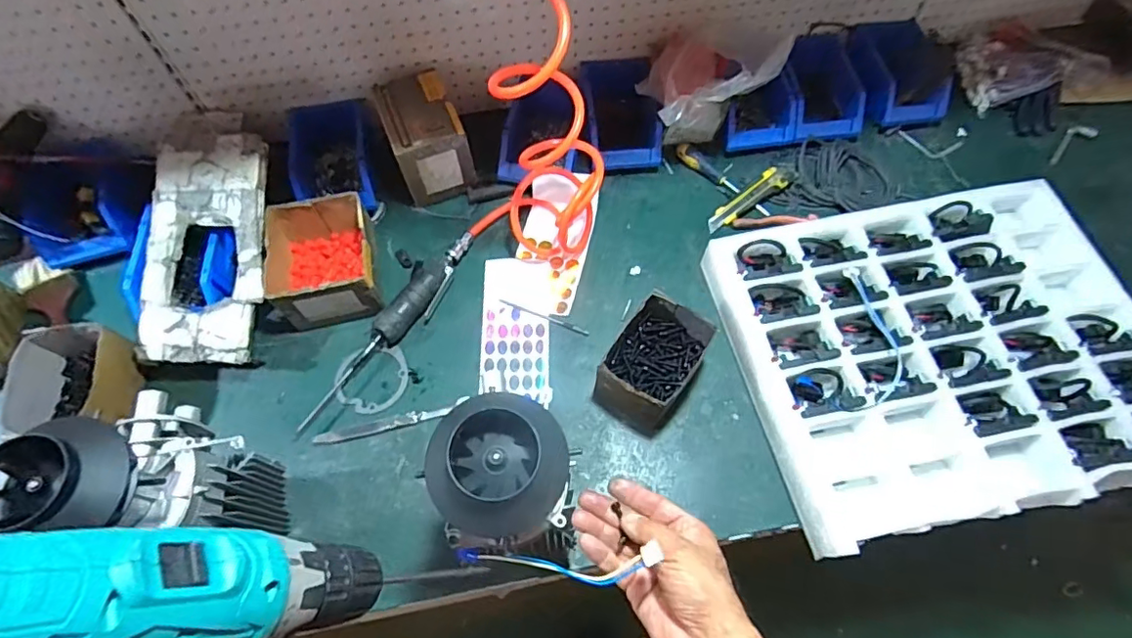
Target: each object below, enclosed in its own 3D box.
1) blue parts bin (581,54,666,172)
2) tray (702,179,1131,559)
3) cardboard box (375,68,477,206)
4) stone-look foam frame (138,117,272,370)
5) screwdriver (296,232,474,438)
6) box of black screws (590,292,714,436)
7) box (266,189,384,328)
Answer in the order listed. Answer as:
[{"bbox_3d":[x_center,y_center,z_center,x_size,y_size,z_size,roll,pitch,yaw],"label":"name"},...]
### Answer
[{"bbox_3d":[0.089,-0.336,0.918,0.121,0.094,0.186,-4,63,-2],"label":"blue parts bin"},{"bbox_3d":[0.504,0.034,0.748,0.523,0.067,0.443,-12,64,-6],"label":"tray"},{"bbox_3d":[-0.222,-0.285,0.889,0.108,0.134,0.154,-19,65,-9],"label":"cardboard box"},{"bbox_3d":[-0.490,-0.114,0.770,0.158,0.034,0.337,1,84,1],"label":"stone-look foam frame"},{"bbox_3d":[-0.248,0.010,0.802,0.070,0.038,0.365,24,66,12],"label":"screwdriver"},{"bbox_3d":[0.115,0.057,0.743,0.110,0.091,0.152,33,68,15],"label":"box of black screws"},{"bbox_3d":[-0.344,-0.080,0.808,0.142,0.099,0.160,-12,64,-6],"label":"box"}]

